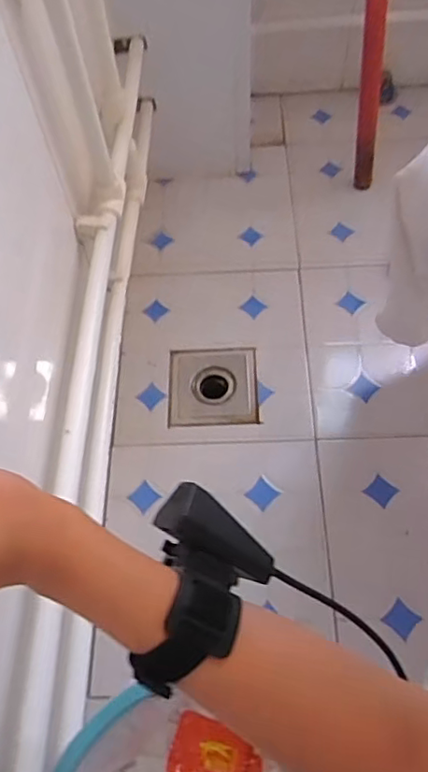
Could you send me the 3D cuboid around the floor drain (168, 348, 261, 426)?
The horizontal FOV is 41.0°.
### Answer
[{"bbox_3d":[-0.001,0.000,0.816,0.123,0.013,0.120,-2,61,2],"label":"floor drain"}]

